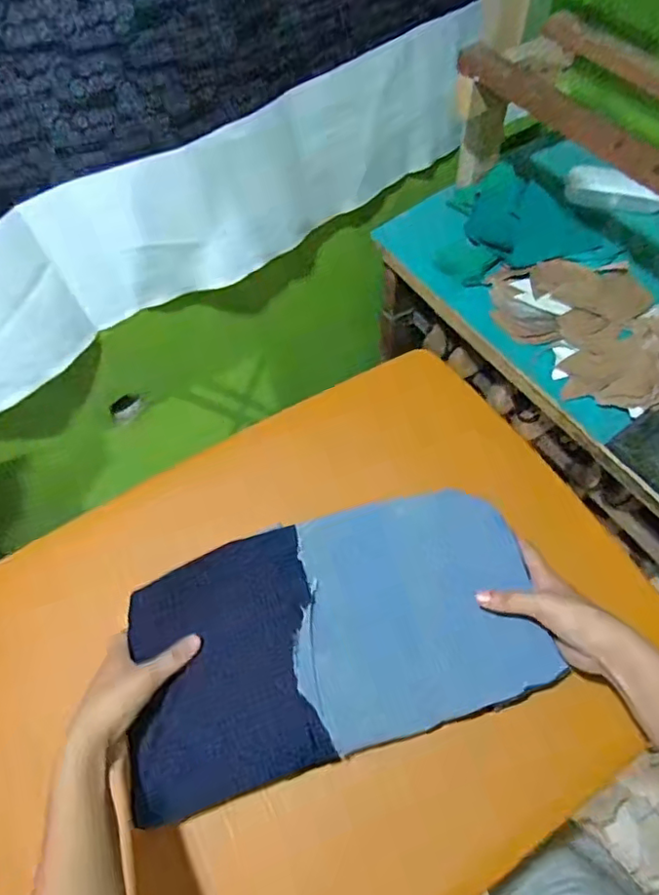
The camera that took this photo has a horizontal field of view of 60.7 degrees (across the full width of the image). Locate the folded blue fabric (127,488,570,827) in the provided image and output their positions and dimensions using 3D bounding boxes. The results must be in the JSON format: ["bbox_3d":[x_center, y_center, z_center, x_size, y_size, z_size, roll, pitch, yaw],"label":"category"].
[{"bbox_3d":[0.001,0.163,0.510,0.355,0.031,0.204,-16,62,-5],"label":"folded blue fabric"}]

